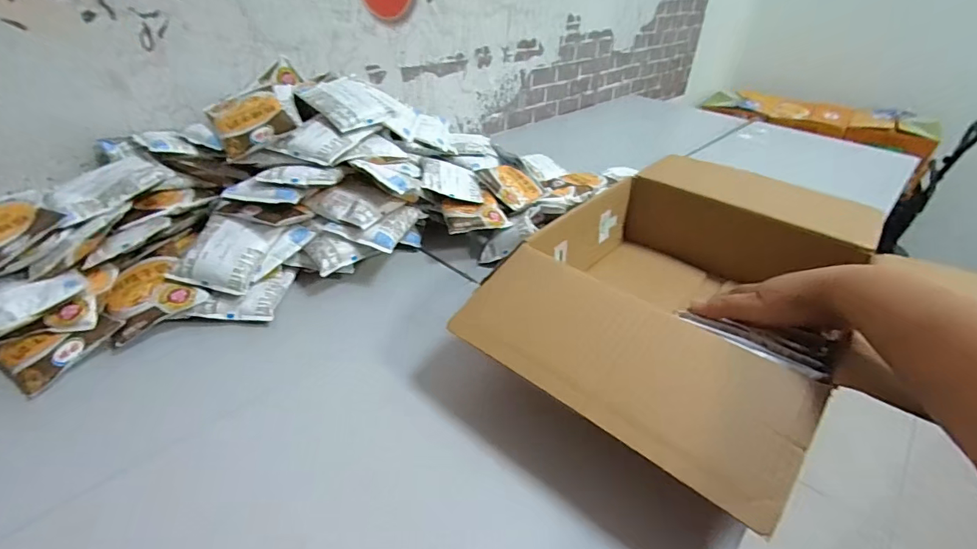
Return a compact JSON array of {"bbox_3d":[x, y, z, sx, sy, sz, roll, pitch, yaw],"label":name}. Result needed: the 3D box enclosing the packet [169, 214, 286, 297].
[{"bbox_3d":[-0.321,-0.029,0.565,0.086,0.020,0.100,16,64,-4],"label":"packet"}]

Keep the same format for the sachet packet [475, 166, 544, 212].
[{"bbox_3d":[0.039,-0.145,0.744,0.093,0.007,0.089,-26,72,-38],"label":"sachet packet"}]

